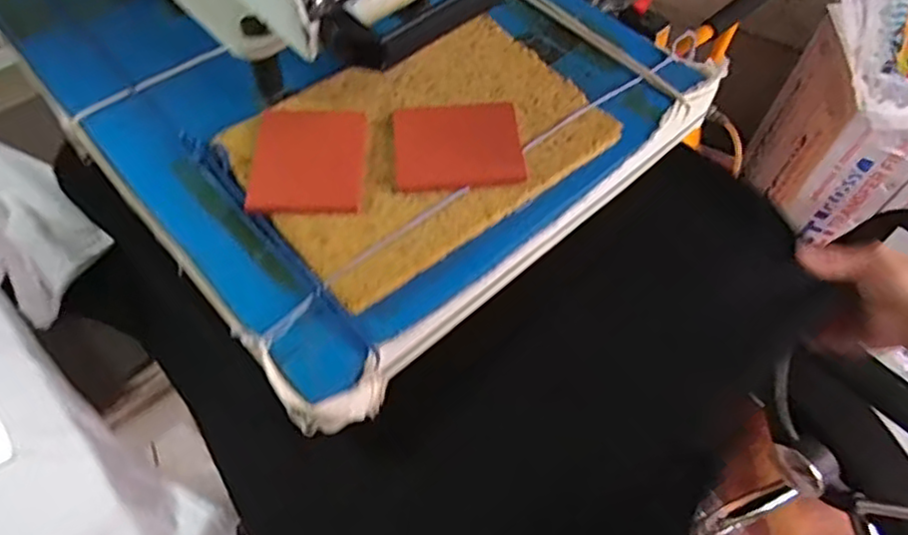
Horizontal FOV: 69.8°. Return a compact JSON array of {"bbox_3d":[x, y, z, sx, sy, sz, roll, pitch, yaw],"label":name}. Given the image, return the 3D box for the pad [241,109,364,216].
[{"bbox_3d":[-0.102,-0.076,0.460,0.076,0.005,0.089,0,58,-1],"label":"pad"}]

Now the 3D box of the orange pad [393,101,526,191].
[{"bbox_3d":[0.002,-0.089,0.467,0.089,0.011,0.077,-2,58,-2],"label":"orange pad"}]

